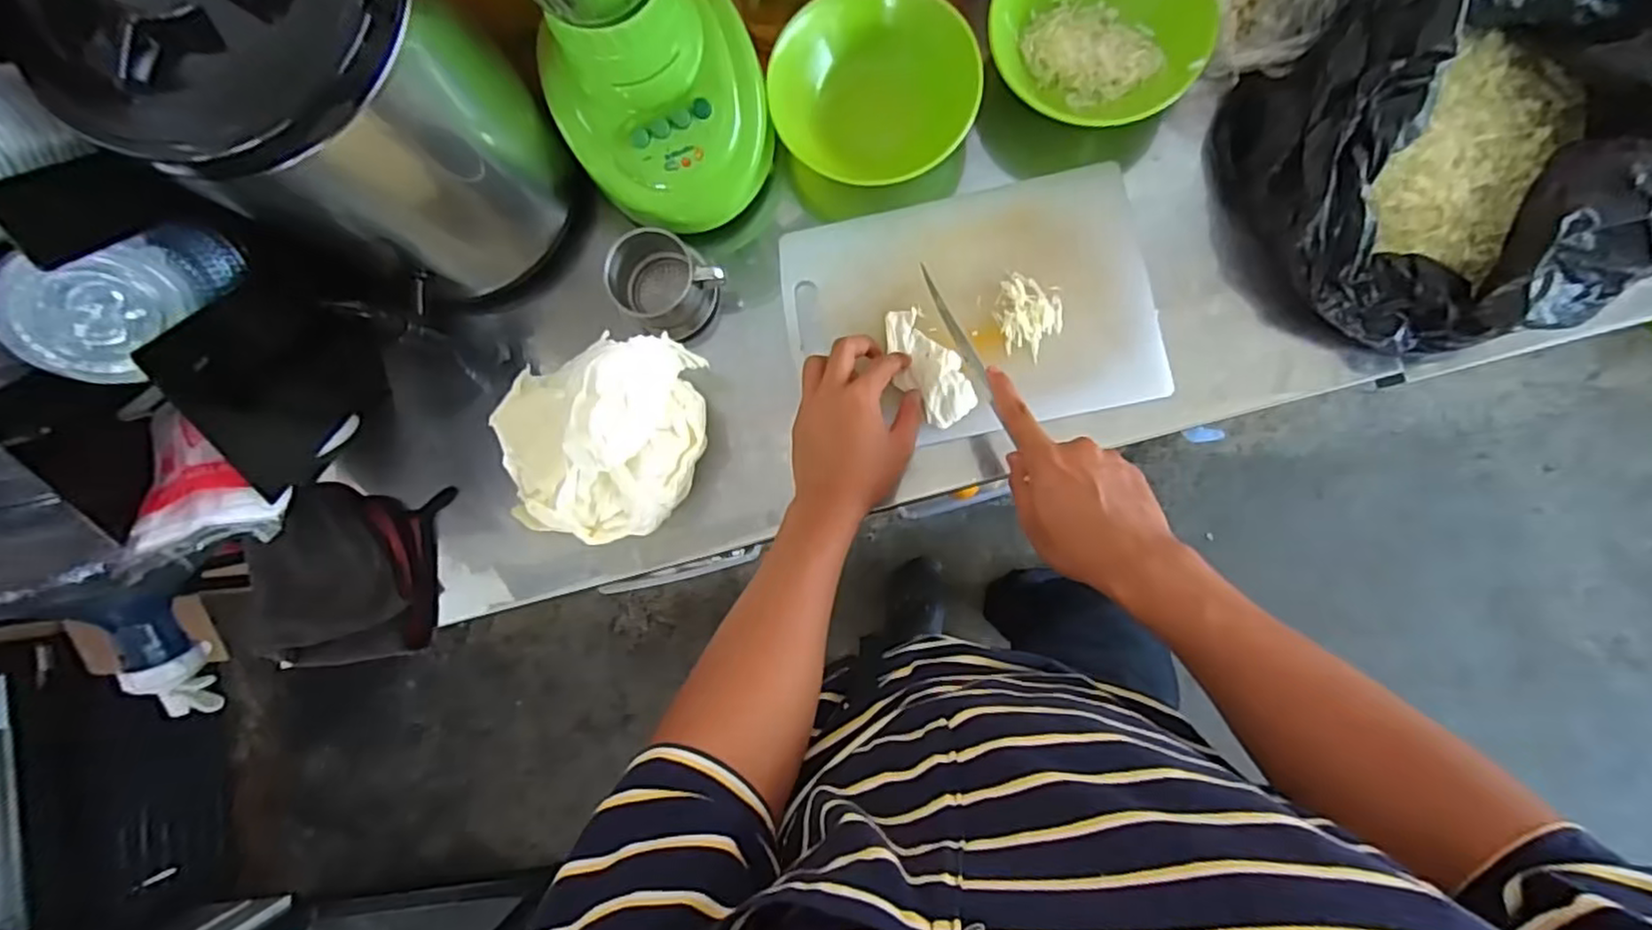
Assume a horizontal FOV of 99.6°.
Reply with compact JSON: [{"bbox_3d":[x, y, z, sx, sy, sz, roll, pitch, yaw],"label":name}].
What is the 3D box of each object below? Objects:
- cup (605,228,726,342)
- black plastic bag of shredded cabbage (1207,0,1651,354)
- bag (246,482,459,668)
[{"bbox_3d":[-0.140,-0.155,0.614,0.088,0.077,0.080,35,88,6],"label":"cup"},{"bbox_3d":[0.469,-0.233,0.524,0.301,0.129,0.262,30,88,6],"label":"black plastic bag of shredded cabbage"},{"bbox_3d":[-0.424,0.096,0.610,0.169,0.050,0.158,-4,85,4],"label":"bag"}]

